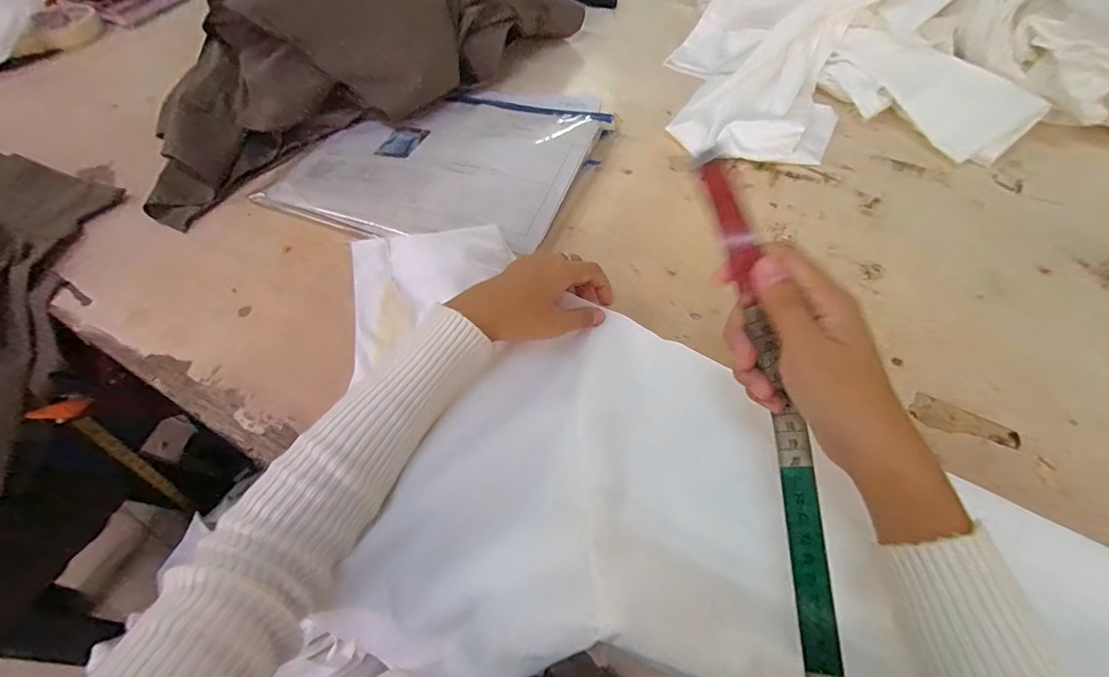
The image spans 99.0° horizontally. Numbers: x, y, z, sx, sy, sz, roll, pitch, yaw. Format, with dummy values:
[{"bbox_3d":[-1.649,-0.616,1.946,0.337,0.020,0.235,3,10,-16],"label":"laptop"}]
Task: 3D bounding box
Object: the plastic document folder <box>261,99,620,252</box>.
[{"bbox_3d":[-0.124,-0.192,0.508,0.303,0.019,0.226,17,60,16],"label":"plastic document folder"}]

